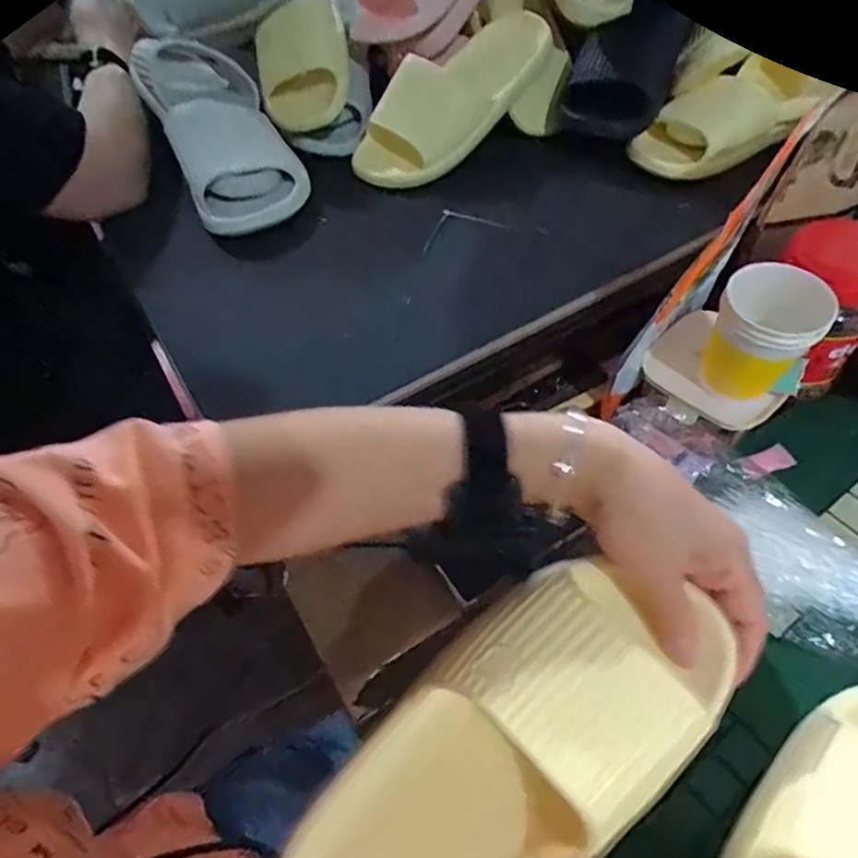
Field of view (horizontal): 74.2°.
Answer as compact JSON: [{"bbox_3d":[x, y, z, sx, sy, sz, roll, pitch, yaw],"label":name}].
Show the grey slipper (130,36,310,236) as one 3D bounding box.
[{"bbox_3d":[-0.220,-0.321,0.591,0.115,0.095,0.273,-22,56,-13],"label":"grey slipper"}]

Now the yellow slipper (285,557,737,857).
[{"bbox_3d":[0.029,0.153,0.261,0.229,0.062,0.100,-42,60,0],"label":"yellow slipper"}]

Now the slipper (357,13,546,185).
[{"bbox_3d":[0.027,-0.347,0.597,0.240,0.078,0.083,-40,60,-1],"label":"slipper"}]

